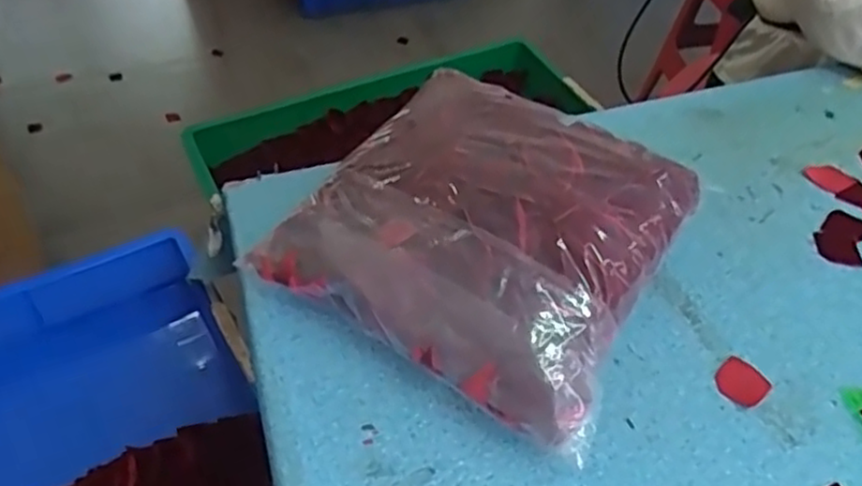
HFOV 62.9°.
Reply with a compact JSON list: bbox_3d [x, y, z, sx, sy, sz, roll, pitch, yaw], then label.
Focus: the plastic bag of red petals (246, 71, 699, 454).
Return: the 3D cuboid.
[{"bbox_3d":[0.040,-0.006,0.525,0.244,0.102,0.223,26,52,22],"label":"plastic bag of red petals"}]

